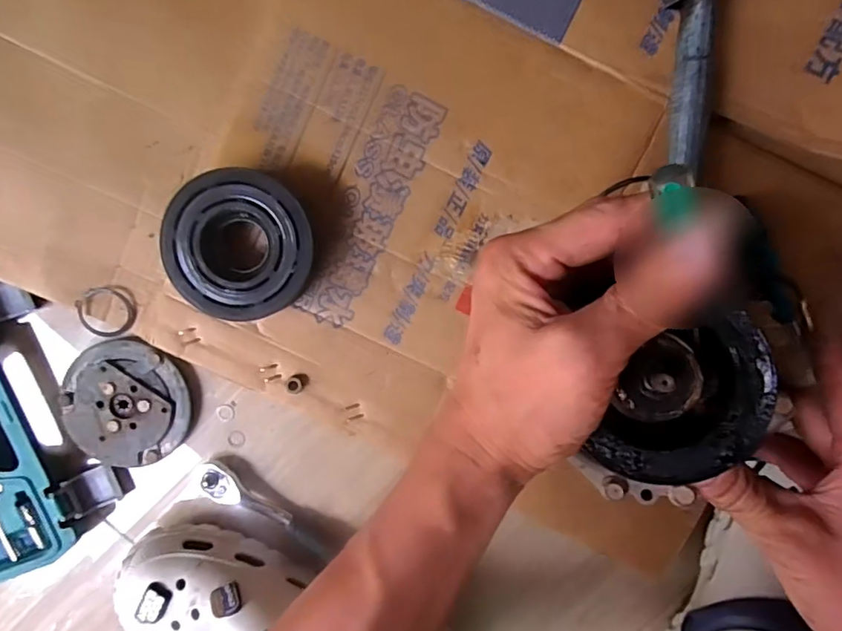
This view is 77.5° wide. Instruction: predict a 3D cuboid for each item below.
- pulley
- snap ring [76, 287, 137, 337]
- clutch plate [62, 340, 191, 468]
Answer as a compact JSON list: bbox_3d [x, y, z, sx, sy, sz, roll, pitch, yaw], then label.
[{"bbox_3d":[-0.125,-0.051,0.374,0.097,0.037,0.097,0,99,0],"label":"pulley"},{"bbox_3d":[-0.241,-0.003,0.403,0.039,0.004,0.040,-1,93,-12],"label":"snap ring"},{"bbox_3d":[-0.236,0.071,0.419,0.097,0.013,0.098,0,99,0],"label":"clutch plate"}]

